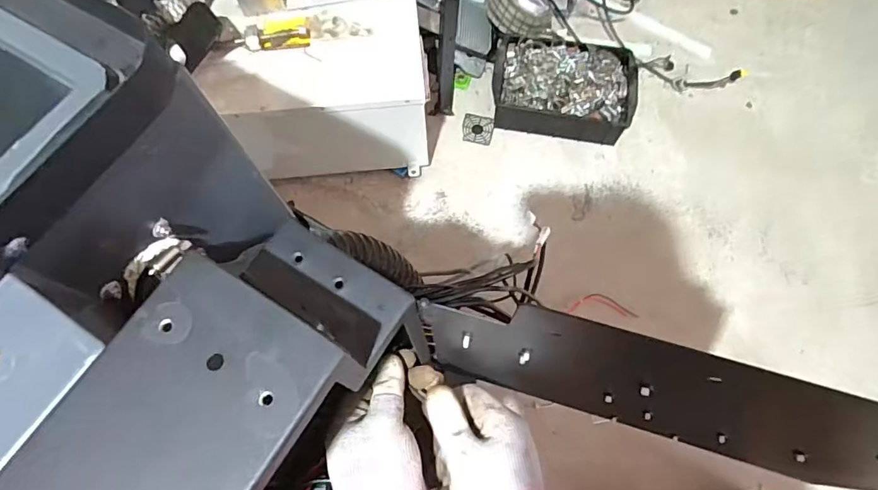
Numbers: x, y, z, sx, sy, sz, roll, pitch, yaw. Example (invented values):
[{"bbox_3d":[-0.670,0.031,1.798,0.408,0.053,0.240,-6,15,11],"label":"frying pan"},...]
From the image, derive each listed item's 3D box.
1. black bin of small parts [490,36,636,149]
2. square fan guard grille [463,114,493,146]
[{"bbox_3d":[0.221,-0.281,0.884,0.250,0.070,0.169,11,68,6],"label":"black bin of small parts"},{"bbox_3d":[0.071,-0.213,0.902,0.055,0.005,0.055,9,78,9],"label":"square fan guard grille"}]

